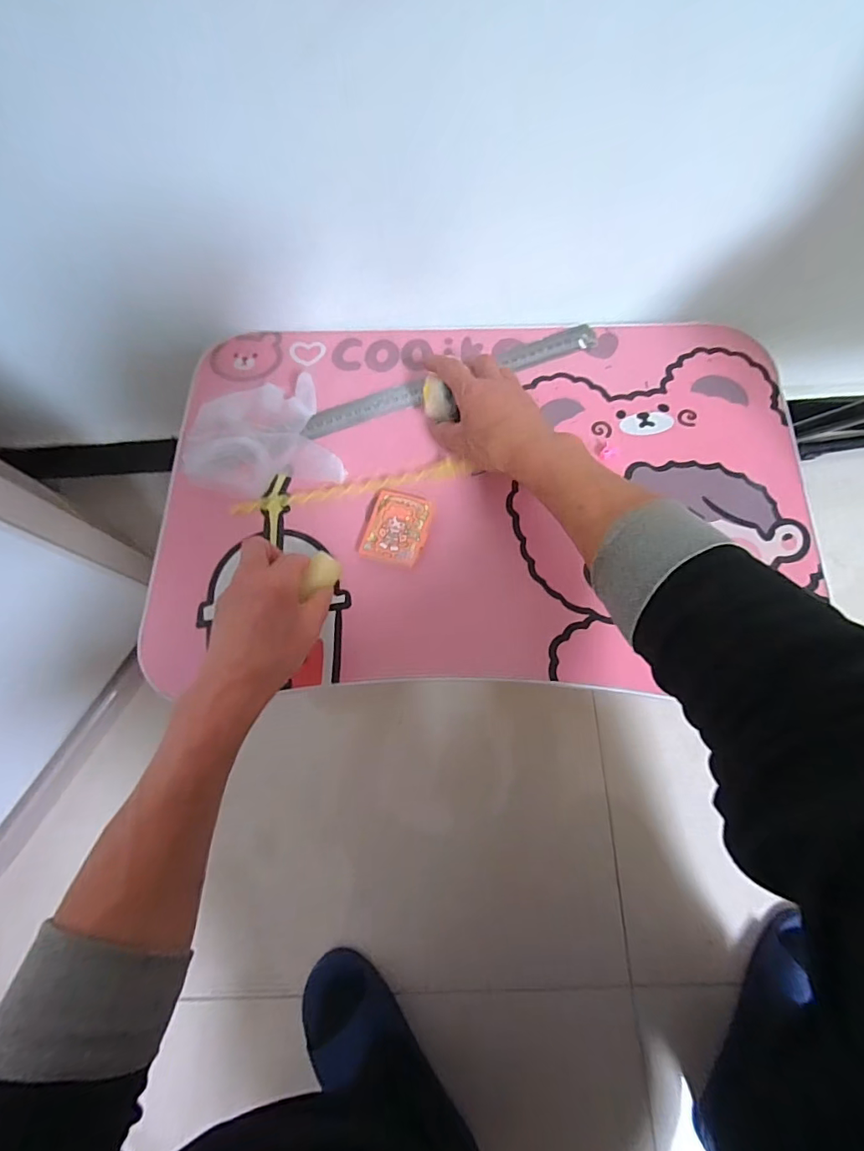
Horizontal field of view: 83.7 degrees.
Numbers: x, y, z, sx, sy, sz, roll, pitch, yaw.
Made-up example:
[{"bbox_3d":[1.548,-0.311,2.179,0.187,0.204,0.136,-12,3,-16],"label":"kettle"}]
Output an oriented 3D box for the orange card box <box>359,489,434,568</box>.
[{"bbox_3d":[-0.031,-0.043,0.433,0.056,0.015,0.064,12,74,6],"label":"orange card box"}]

